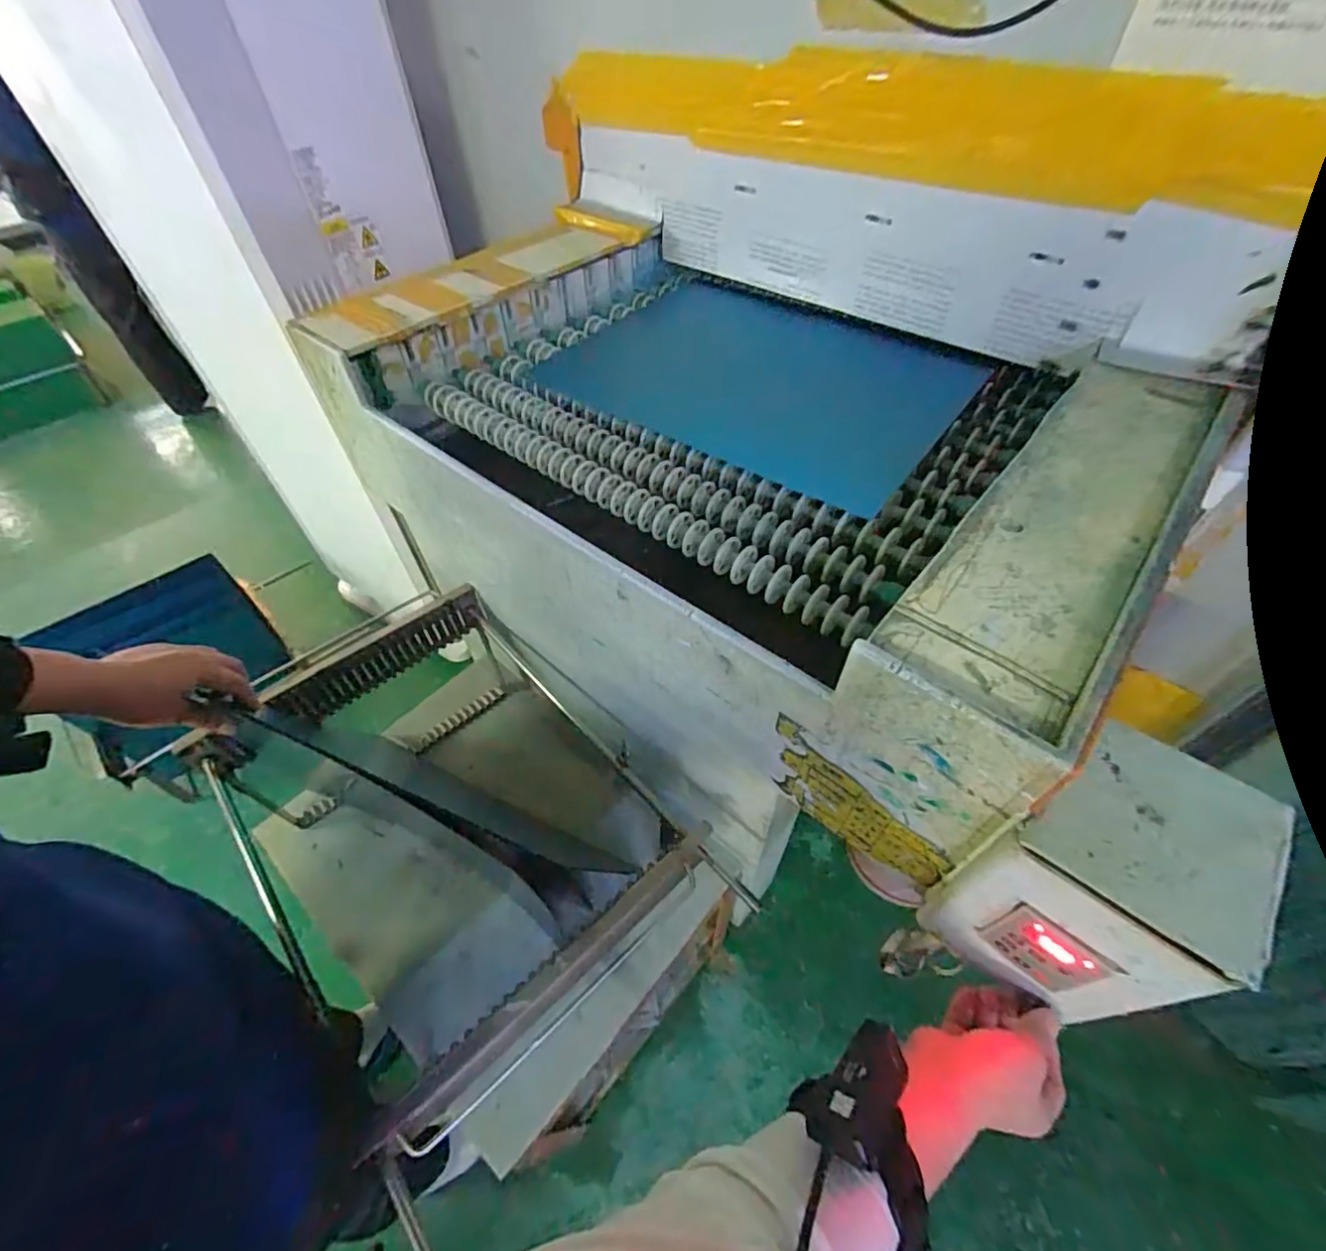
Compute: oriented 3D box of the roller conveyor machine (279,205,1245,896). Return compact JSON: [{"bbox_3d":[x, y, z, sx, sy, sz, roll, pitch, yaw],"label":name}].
[{"bbox_3d":[0.070,-0.180,0.840,0.954,0.437,0.611,34,59,26],"label":"roller conveyor machine"}]

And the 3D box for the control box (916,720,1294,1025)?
[{"bbox_3d":[0.319,0.192,0.434,0.138,0.197,0.125,-33,57,-23],"label":"control box"}]

